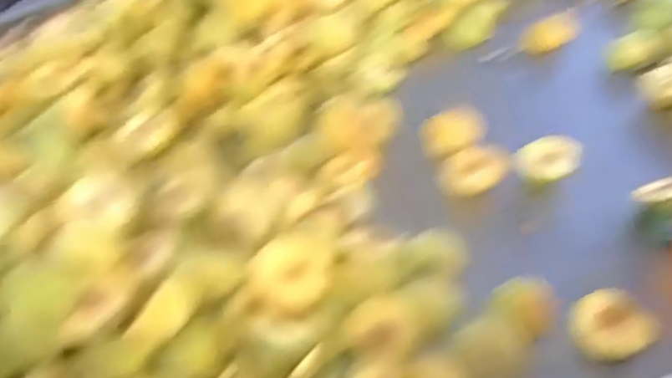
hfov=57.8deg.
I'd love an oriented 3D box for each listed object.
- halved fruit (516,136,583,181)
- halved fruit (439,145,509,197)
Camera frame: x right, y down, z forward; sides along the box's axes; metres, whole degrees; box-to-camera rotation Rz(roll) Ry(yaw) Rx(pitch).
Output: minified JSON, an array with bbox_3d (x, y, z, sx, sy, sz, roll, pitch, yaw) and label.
[{"bbox_3d":[0.232,-0.034,0.664,0.071,0.023,0.048,-7,43,-1],"label":"halved fruit"},{"bbox_3d":[0.150,-0.020,0.660,0.069,0.027,0.048,-9,43,-3],"label":"halved fruit"}]

